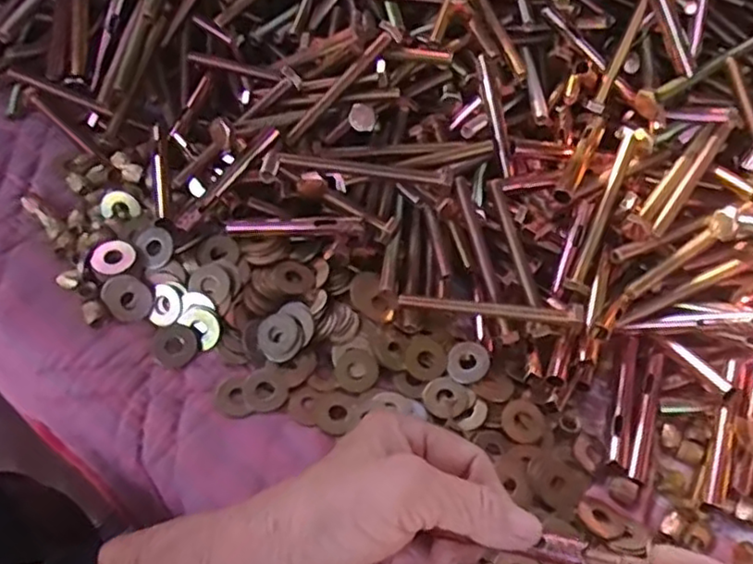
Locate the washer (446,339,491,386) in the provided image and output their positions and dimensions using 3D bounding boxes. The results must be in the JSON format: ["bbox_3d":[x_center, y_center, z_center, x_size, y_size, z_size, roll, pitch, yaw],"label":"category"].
[{"bbox_3d":[0.053,0.047,0.389,0.024,0.006,0.026,1,55,-2],"label":"washer"}]

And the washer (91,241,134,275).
[{"bbox_3d":[-0.153,-0.014,0.385,0.024,0.006,0.021,-29,61,-20],"label":"washer"}]

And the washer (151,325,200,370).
[{"bbox_3d":[-0.115,0.036,0.378,0.025,0.005,0.025,1,55,-2],"label":"washer"}]

